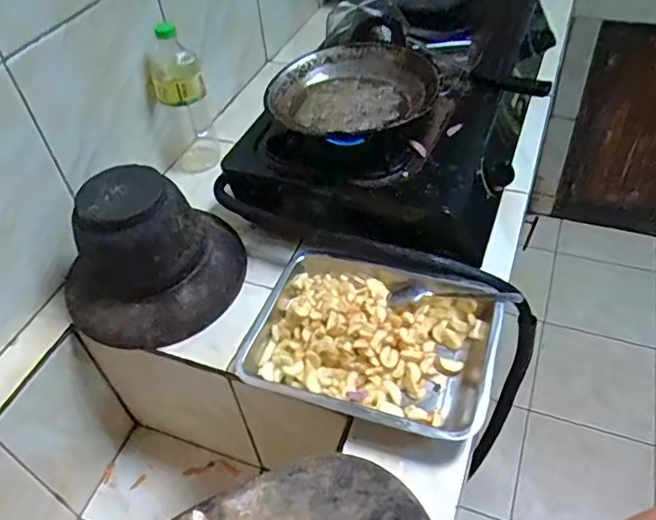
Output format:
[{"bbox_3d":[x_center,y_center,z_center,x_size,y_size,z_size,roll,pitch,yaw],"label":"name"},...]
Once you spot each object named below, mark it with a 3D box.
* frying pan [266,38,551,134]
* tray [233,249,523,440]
[{"bbox_3d":[0.039,-0.241,0.792,0.224,0.046,0.185,14,48,18],"label":"frying pan"},{"bbox_3d":[0.056,0.091,0.680,0.277,0.071,0.216,13,48,18],"label":"tray"}]

